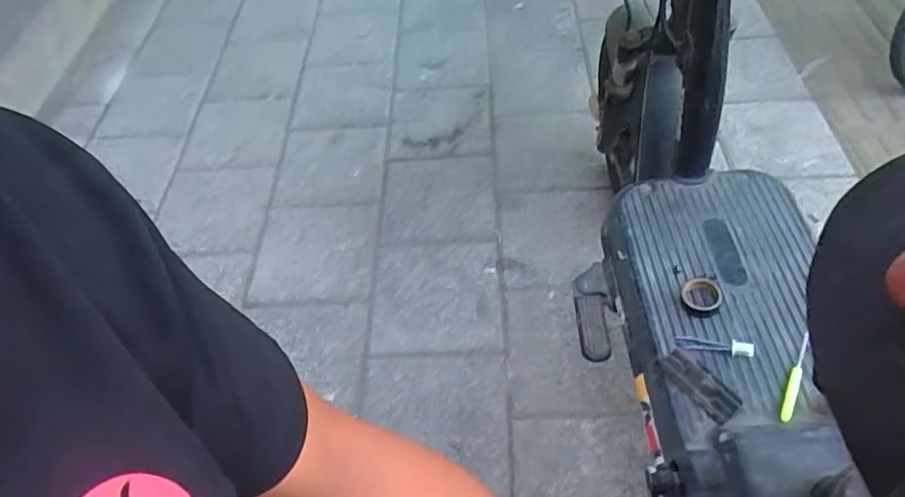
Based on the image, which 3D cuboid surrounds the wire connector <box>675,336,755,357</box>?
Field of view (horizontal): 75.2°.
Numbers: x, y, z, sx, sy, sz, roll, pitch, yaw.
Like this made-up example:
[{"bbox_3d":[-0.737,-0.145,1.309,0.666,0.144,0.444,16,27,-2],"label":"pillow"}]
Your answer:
[{"bbox_3d":[0.277,0.102,0.621,0.076,0.010,0.016,9,54,12],"label":"wire connector"}]

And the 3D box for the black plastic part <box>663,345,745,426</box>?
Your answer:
[{"bbox_3d":[0.248,0.136,0.590,0.031,0.021,0.079,-33,57,-18],"label":"black plastic part"}]

